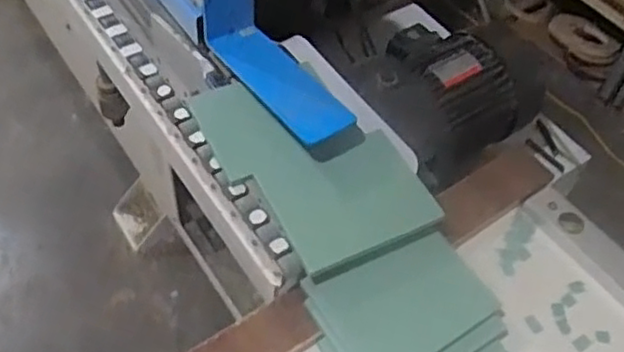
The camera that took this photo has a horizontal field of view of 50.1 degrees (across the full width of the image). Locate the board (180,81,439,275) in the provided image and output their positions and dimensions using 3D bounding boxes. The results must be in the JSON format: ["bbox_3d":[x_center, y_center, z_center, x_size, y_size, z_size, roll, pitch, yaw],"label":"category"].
[{"bbox_3d":[-0.004,-0.025,0.872,0.194,0.019,0.316,-31,68,-16],"label":"board"}]

